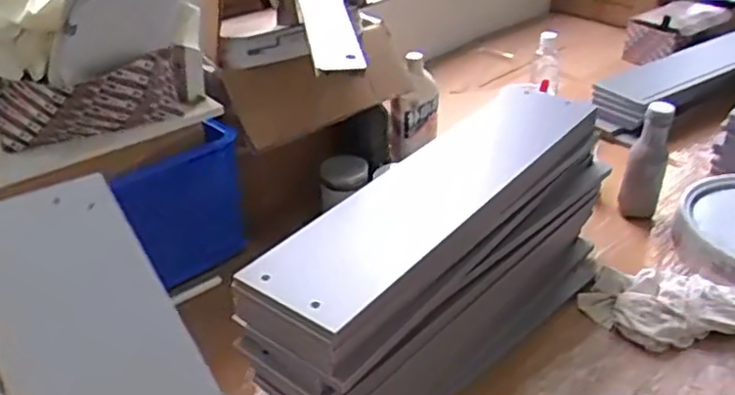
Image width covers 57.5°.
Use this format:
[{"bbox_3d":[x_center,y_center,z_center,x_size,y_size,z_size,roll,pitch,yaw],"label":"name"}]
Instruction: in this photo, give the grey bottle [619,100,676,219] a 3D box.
[{"bbox_3d":[0.502,-0.068,1.204,0.067,0.223,0.051,12,35,22],"label":"grey bottle"}]

